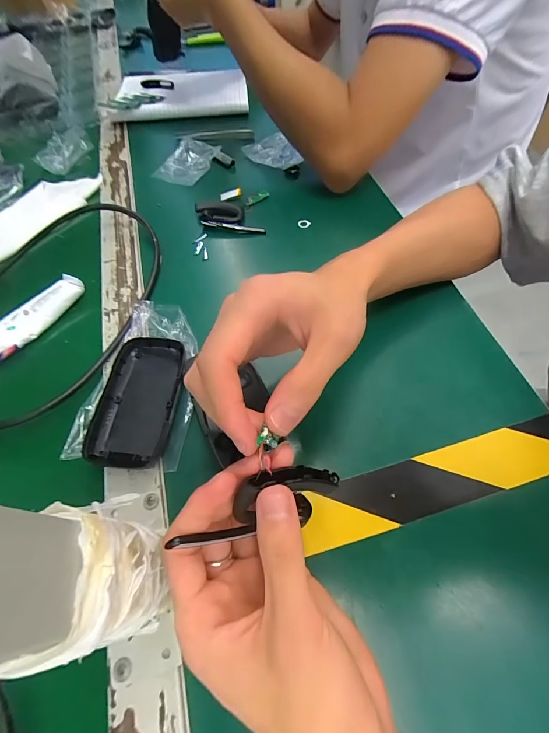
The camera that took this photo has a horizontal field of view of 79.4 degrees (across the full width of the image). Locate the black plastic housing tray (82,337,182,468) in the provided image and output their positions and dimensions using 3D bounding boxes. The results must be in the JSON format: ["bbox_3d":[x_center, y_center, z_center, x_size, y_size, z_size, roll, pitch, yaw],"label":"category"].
[{"bbox_3d":[-0.108,0.025,0.264,0.062,0.015,0.106,4,60,4],"label":"black plastic housing tray"}]

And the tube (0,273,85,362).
[{"bbox_3d":[-0.239,-0.036,0.308,0.032,0.014,0.139,27,64,16],"label":"tube"}]

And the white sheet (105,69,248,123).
[{"bbox_3d":[-0.152,-0.442,0.532,0.212,0.022,0.153,-4,60,0],"label":"white sheet"}]

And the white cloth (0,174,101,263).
[{"bbox_3d":[-0.309,-0.170,0.384,0.074,0.016,0.229,28,65,17],"label":"white cloth"}]

